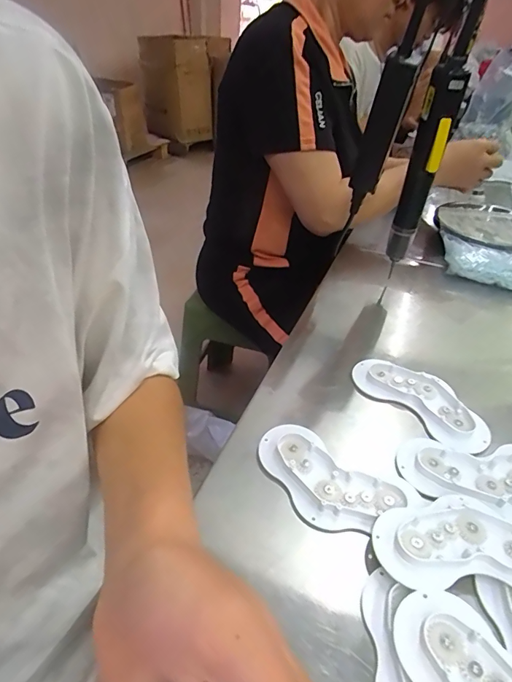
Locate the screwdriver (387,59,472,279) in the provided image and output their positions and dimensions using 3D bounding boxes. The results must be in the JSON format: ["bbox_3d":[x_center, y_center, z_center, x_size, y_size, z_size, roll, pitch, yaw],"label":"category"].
[{"bbox_3d":[0.209,-0.206,0.532,0.044,0.232,0.039,17,41,17],"label":"screwdriver"}]

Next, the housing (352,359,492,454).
[{"bbox_3d":[0.177,0.061,0.457,0.066,0.017,0.147,-27,47,-32],"label":"housing"}]

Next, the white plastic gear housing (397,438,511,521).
[{"bbox_3d":[0.208,0.123,0.386,0.145,0.017,0.067,6,39,4],"label":"white plastic gear housing"}]

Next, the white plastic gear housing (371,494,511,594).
[{"bbox_3d":[0.165,0.153,0.319,0.144,0.013,0.075,6,39,4],"label":"white plastic gear housing"}]

